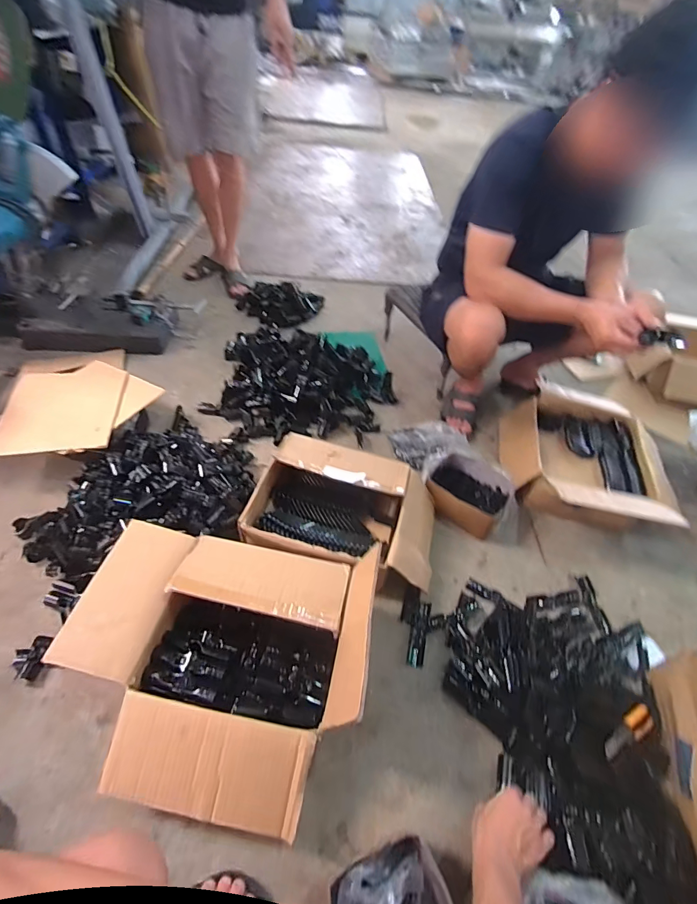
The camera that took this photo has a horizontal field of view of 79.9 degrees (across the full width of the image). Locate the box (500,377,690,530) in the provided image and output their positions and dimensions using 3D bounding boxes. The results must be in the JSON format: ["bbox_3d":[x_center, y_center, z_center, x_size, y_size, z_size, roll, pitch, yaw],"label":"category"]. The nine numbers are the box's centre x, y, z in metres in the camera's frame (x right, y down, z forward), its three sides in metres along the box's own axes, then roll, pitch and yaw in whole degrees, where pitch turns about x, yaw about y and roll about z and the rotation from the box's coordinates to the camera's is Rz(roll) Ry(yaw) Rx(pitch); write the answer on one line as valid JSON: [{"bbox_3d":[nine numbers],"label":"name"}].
[{"bbox_3d":[0.652,0.019,1.159,0.406,0.165,0.488,11,48,3],"label":"box"}]

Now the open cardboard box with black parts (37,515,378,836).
[{"bbox_3d":[-0.220,0.327,0.691,0.466,0.222,0.403,11,48,3],"label":"open cardboard box with black parts"}]

